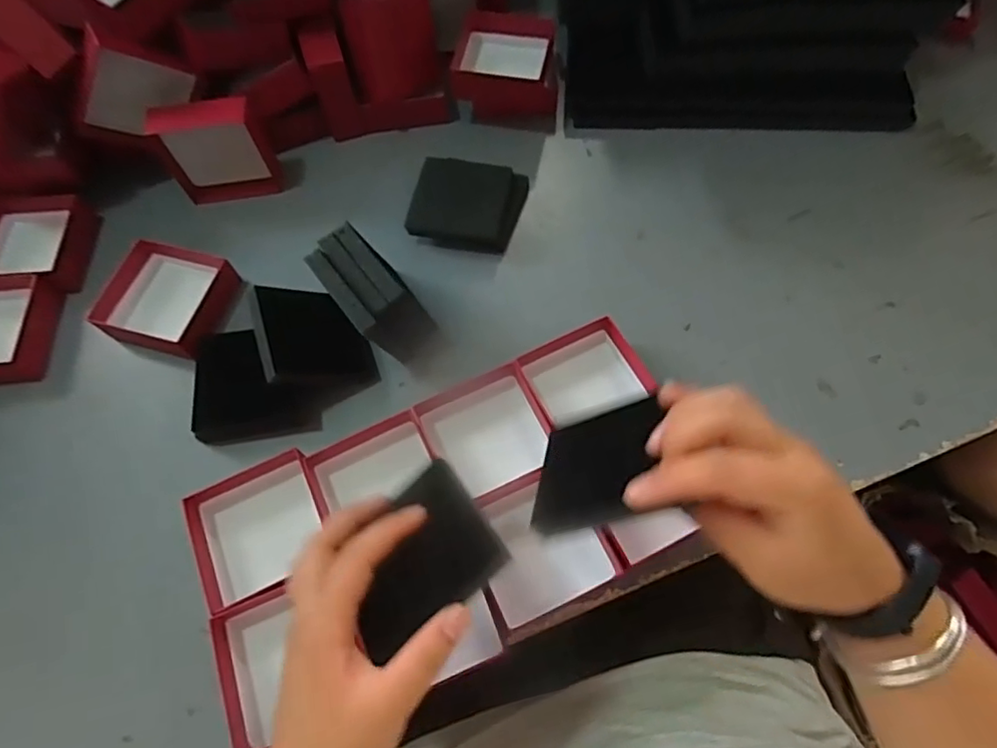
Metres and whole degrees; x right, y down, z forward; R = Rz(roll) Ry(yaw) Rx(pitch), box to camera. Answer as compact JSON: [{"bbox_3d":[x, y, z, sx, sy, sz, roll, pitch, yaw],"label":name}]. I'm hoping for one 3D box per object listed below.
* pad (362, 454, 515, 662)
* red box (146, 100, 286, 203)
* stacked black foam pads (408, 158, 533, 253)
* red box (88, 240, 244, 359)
[{"bbox_3d":[-0.045,0.090,0.295,0.080,0.013,0.075,-33,53,-12],"label":"pad"},{"bbox_3d":[-0.264,-0.206,0.532,0.092,0.093,0.031,-8,66,-1],"label":"red box"},{"bbox_3d":[-0.028,-0.156,0.531,0.101,0.035,0.087,6,66,5],"label":"stacked black foam pads"},{"bbox_3d":[-0.285,-0.065,0.499,0.105,0.032,0.096,16,67,9],"label":"red box"}]

